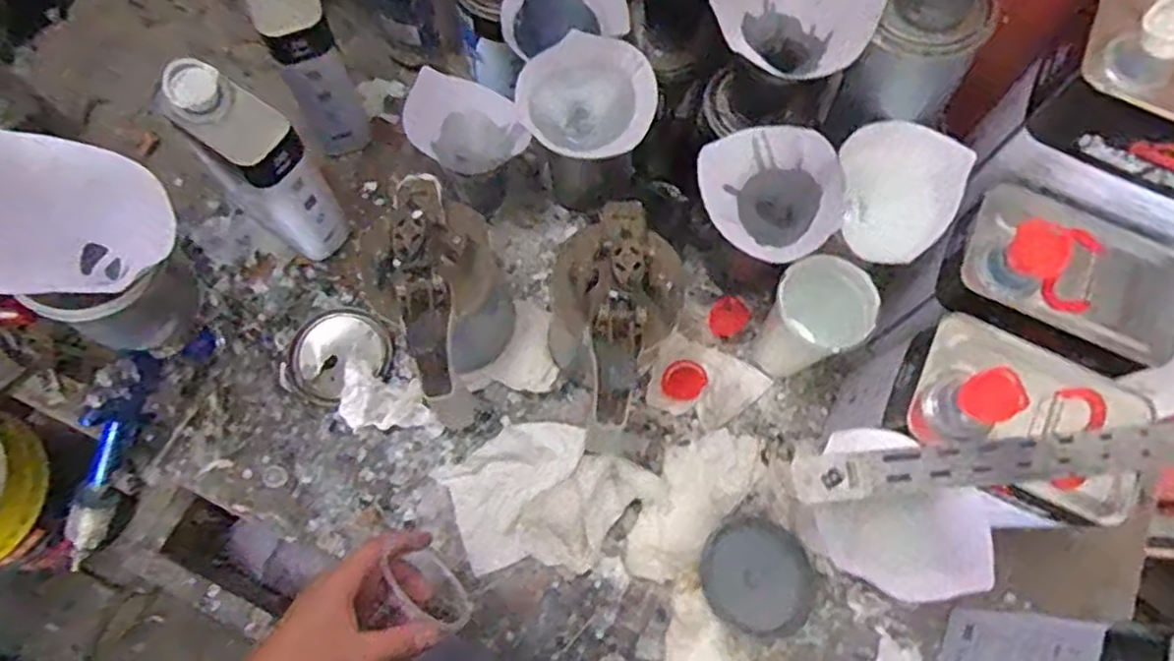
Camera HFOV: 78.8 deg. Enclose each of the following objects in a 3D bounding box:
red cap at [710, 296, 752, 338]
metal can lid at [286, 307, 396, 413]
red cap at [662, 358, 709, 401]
[{"bbox_3d":[0.144,-0.014,0.730,0.040,0.011,0.035,-38,77,-12],"label":"red cap"},{"bbox_3d":[-0.245,0.025,0.704,0.097,0.015,0.097,0,72,-1],"label":"metal can lid"},{"bbox_3d":[0.096,0.049,0.703,0.041,0.008,0.041,0,87,10],"label":"red cap"}]

